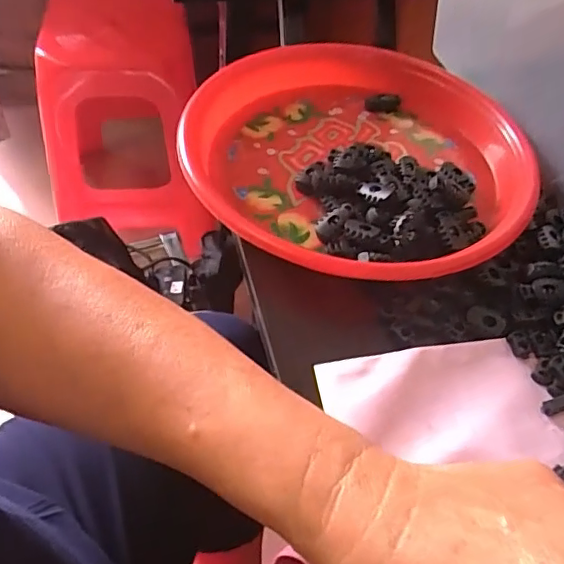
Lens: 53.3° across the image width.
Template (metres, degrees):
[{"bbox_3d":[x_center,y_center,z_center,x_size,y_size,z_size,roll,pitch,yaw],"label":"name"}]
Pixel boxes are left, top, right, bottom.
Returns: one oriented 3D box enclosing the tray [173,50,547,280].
[{"bbox_3d":[0.053,-0.093,0.388,0.226,0.029,0.226,19,51,9],"label":"tray"}]

